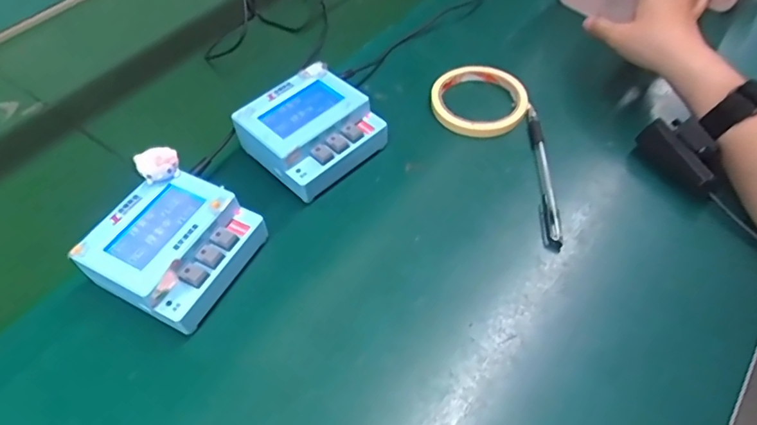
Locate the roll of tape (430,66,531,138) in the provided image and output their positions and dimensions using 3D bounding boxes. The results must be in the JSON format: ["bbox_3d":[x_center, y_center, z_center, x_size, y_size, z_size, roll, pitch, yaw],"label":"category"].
[{"bbox_3d":[0.101,-0.111,0.501,0.090,0.017,0.089,-2,52,3],"label":"roll of tape"}]

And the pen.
[{"bbox_3d":[0.145,-0.037,0.444,0.014,0.013,0.154,0,52,5],"label":"pen"}]

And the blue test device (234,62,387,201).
[{"bbox_3d":[-0.062,-0.074,0.462,0.095,0.051,0.103,37,63,28],"label":"blue test device"}]

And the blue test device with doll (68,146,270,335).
[{"bbox_3d":[-0.155,0.023,0.385,0.102,0.071,0.107,22,57,19],"label":"blue test device with doll"}]

